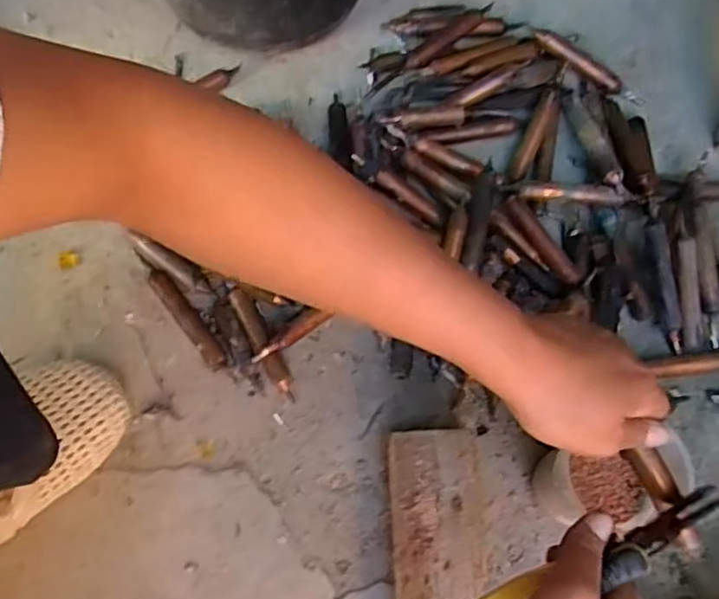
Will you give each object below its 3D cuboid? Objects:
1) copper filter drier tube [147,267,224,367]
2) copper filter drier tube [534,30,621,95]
[{"bbox_3d":[-0.155,0.017,0.609,0.018,0.015,0.104,-36,77,-12],"label":"copper filter drier tube"},{"bbox_3d":[0.221,-0.240,0.681,0.100,0.011,0.019,31,77,-7],"label":"copper filter drier tube"}]

